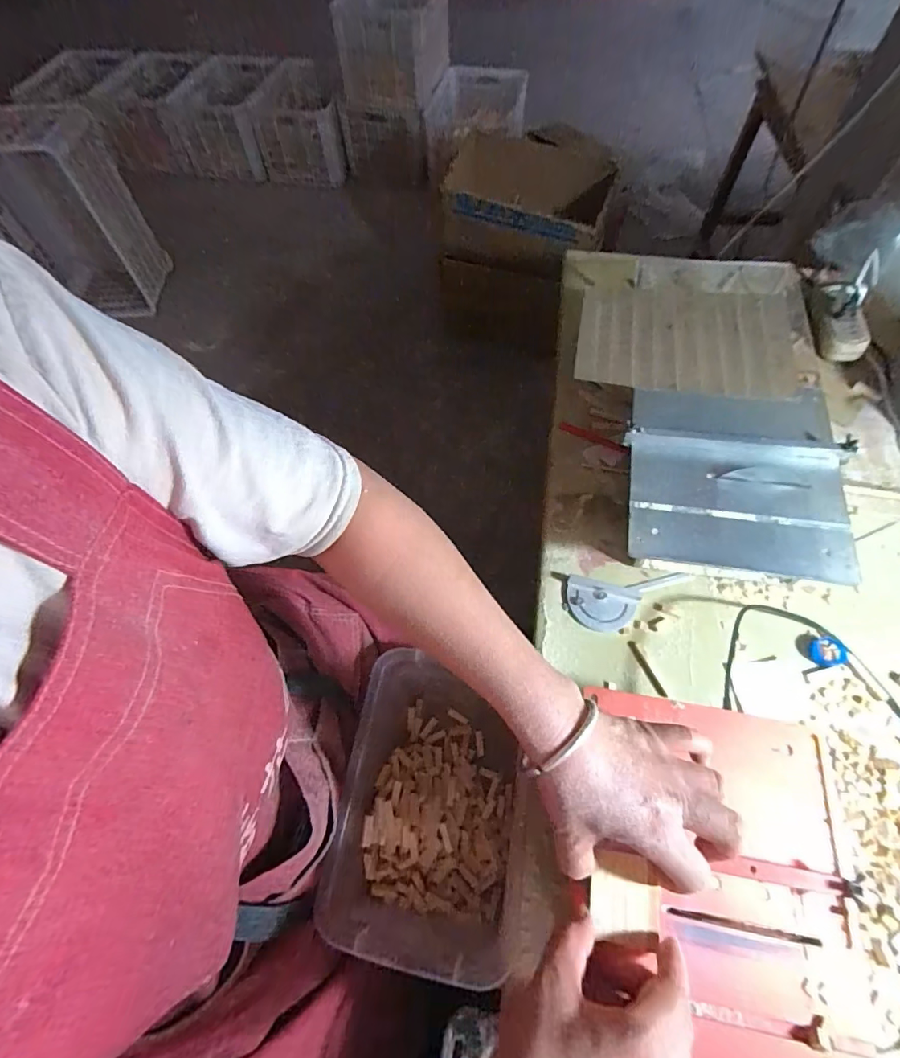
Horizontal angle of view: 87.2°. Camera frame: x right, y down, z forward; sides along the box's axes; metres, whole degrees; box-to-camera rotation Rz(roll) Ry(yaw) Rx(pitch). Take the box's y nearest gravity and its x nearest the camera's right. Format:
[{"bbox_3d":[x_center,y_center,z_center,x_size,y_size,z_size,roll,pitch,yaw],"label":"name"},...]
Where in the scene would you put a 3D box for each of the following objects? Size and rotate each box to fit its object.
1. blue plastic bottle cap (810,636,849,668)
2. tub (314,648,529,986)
[{"bbox_3d":[0.427,0.140,0.534,0.035,0.012,0.032,-1,61,1],"label":"blue plastic bottle cap"},{"bbox_3d":[-0.016,0.300,0.536,0.180,0.138,0.265,7,61,5],"label":"tub"}]

